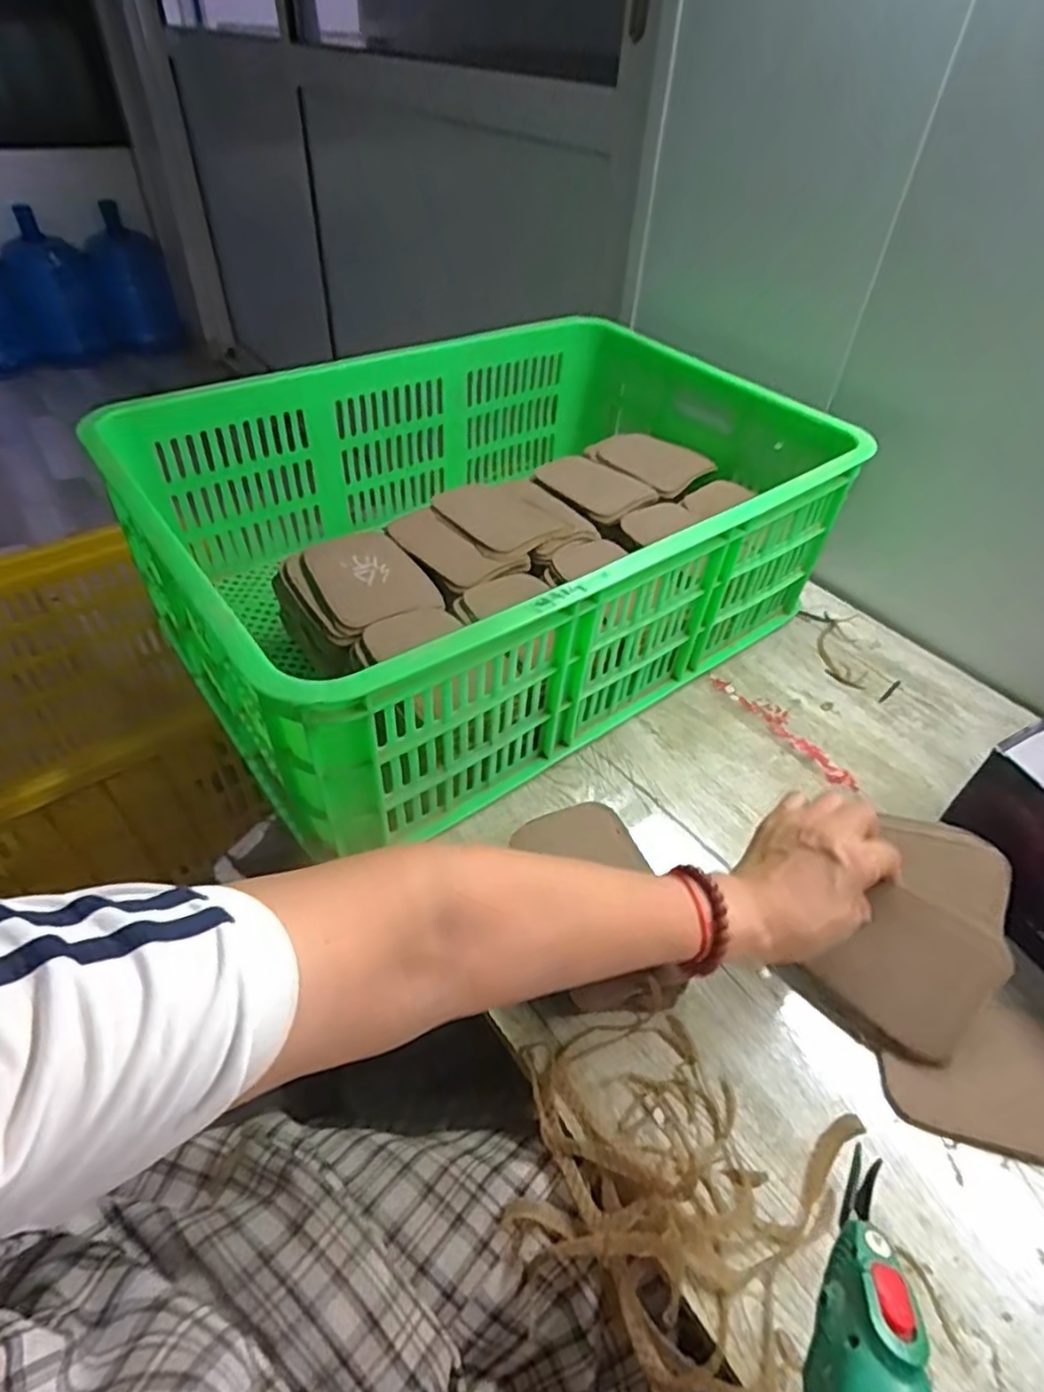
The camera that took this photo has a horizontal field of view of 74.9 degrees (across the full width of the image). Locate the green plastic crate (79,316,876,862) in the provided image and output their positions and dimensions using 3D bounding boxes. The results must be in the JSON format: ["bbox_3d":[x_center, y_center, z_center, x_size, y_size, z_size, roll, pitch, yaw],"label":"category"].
[{"bbox_3d":[-0.021,-0.165,0.676,0.601,0.210,0.438,-28,52,-28],"label":"green plastic crate"}]

